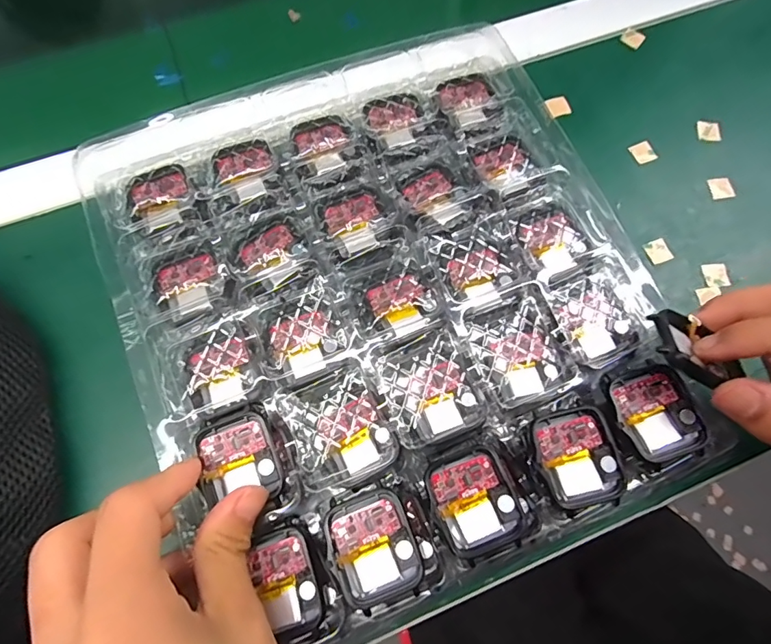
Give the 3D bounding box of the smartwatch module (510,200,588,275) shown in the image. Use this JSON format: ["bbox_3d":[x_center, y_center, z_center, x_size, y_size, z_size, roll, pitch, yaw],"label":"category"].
[{"bbox_3d":[0.094,-0.048,0.256,0.038,0.015,0.036,-24,74,-9],"label":"smartwatch module"}]

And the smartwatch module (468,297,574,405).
[{"bbox_3d":[0.069,0.015,0.237,0.044,0.018,0.048,-20,73,-7],"label":"smartwatch module"}]

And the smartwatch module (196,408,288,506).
[{"bbox_3d":[-0.069,0.065,0.215,0.034,0.007,0.041,-22,72,-7],"label":"smartwatch module"}]

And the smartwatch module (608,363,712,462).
[{"bbox_3d":[0.132,0.044,0.220,0.037,0.009,0.043,-17,73,-6],"label":"smartwatch module"}]

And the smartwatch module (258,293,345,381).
[{"bbox_3d":[-0.042,0.006,0.233,0.038,0.011,0.036,-26,74,-9],"label":"smartwatch module"}]

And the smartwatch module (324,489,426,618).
[{"bbox_3d":[-0.005,0.101,0.202,0.037,0.009,0.044,-23,74,-8],"label":"smartwatch module"}]

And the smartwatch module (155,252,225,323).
[{"bbox_3d":[-0.107,-0.021,0.246,0.033,0.016,0.036,-25,74,-9],"label":"smartwatch module"}]

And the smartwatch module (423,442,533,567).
[{"bbox_3d":[0.043,0.083,0.211,0.040,0.013,0.044,-22,74,-8],"label":"smartwatch module"}]

